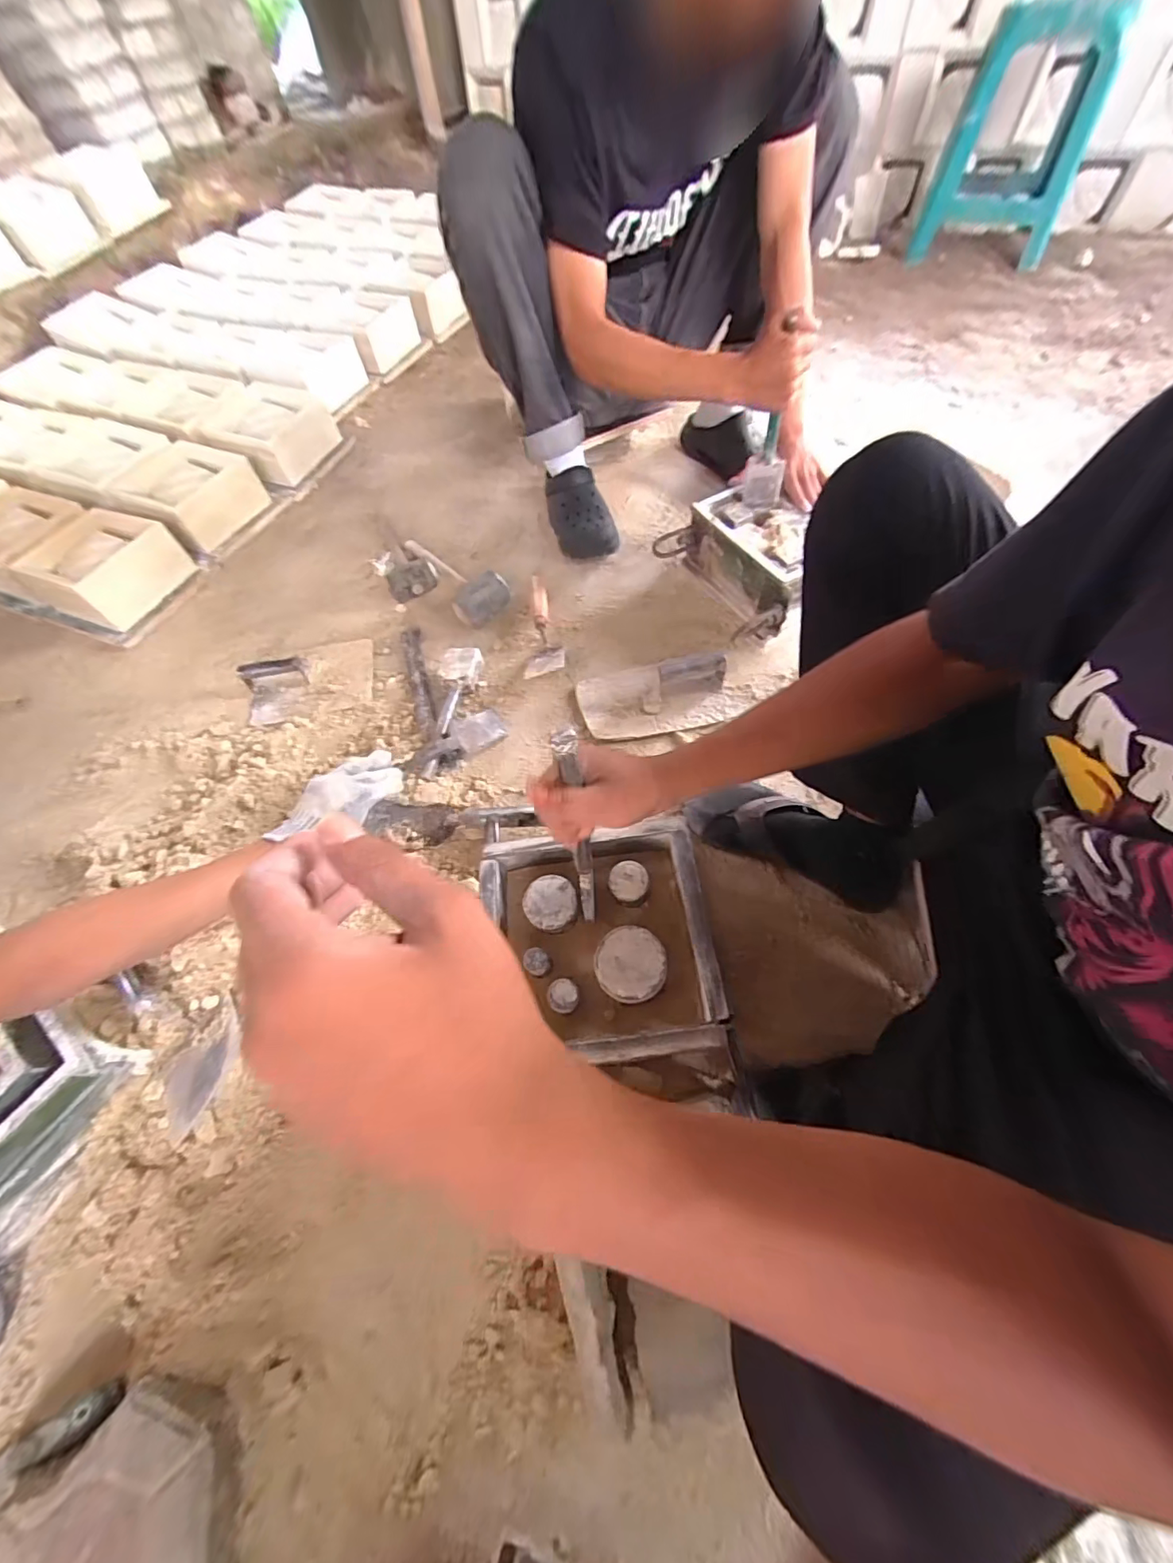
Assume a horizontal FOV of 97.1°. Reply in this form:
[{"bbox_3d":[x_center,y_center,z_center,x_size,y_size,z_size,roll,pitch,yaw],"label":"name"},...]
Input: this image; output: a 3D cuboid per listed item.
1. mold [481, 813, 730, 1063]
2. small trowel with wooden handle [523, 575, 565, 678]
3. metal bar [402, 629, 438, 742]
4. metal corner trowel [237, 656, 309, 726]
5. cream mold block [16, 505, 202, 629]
[{"bbox_3d":[0.013,0.172,0.576,0.242,0.059,0.250,-8,58,-1],"label":"mold"},{"bbox_3d":[-0.074,-0.276,0.915,0.069,0.042,0.247,-3,63,1],"label":"small trowel with wooden handle"},{"bbox_3d":[-0.298,-0.184,0.905,0.034,0.025,0.270,-16,63,-6],"label":"metal bar"},{"bbox_3d":[-0.534,-0.155,0.878,0.104,0.050,0.115,-14,63,-5],"label":"metal corner trowel"},{"bbox_3d":[-0.913,-0.409,0.988,0.216,0.113,0.196,20,65,12],"label":"cream mold block"}]

